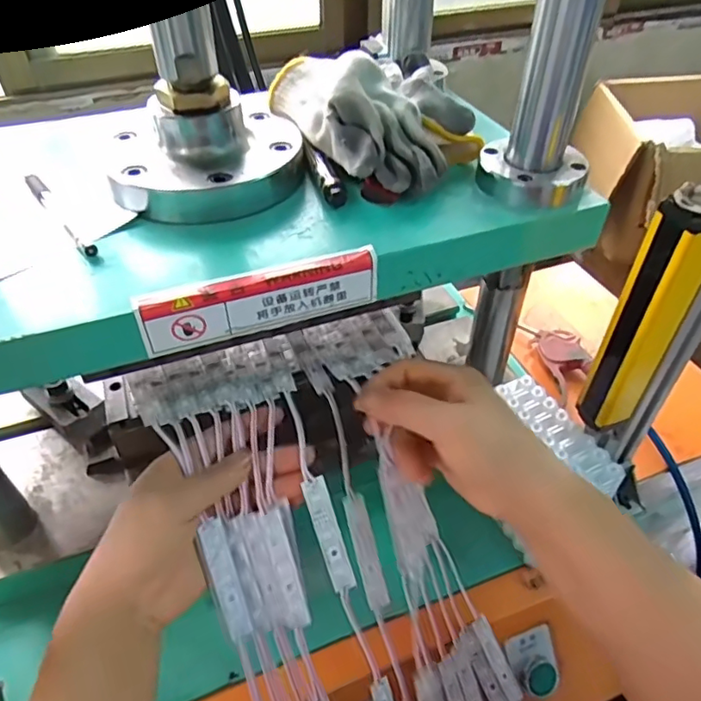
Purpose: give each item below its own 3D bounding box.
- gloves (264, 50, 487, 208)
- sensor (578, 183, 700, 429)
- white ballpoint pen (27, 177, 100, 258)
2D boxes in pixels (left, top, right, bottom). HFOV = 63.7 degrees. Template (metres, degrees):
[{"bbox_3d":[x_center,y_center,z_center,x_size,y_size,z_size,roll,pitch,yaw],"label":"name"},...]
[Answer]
[{"bbox_3d":[0.019,-0.186,0.437,0.116,0.063,0.173,-26,51,-23],"label":"gloves"},{"bbox_3d":[0.204,-0.029,0.383,0.040,0.206,0.038,27,51,24],"label":"sensor"},{"bbox_3d":[-0.199,-0.094,0.386,0.010,0.011,0.109,-32,53,-27],"label":"white ballpoint pen"}]

